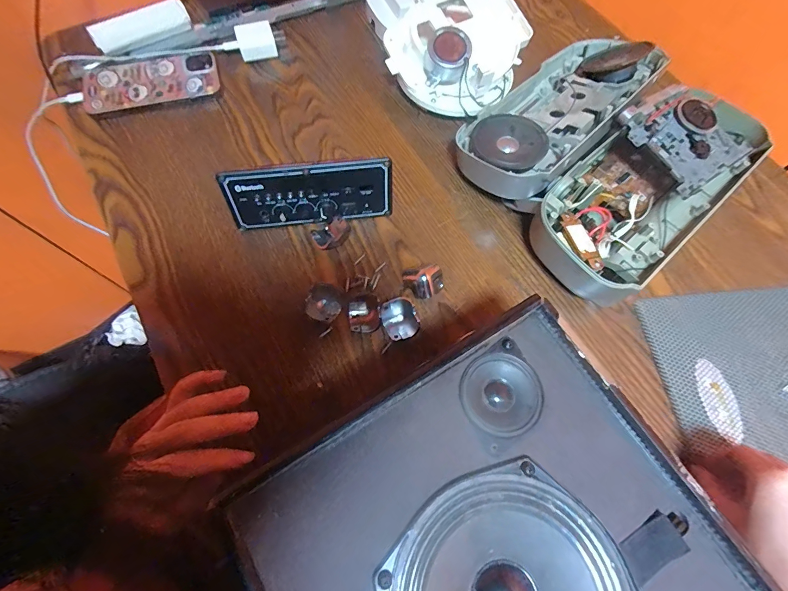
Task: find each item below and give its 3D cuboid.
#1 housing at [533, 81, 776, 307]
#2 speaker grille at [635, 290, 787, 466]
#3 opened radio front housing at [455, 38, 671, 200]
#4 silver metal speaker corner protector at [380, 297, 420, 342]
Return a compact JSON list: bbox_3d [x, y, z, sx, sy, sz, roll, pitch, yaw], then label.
[{"bbox_3d":[0.250,-0.108,0.367,0.265,0.072,0.116,-40,75,-17],"label":"housing"},{"bbox_3d":[0.348,0.085,0.324,0.210,0.008,0.185,-5,68,-5],"label":"speaker grille"},{"bbox_3d":[0.181,-0.202,0.406,0.113,0.062,0.275,42,72,14],"label":"opened radio front housing"},{"bbox_3d":[0.005,0.021,0.327,0.029,0.018,0.034,-25,71,-12],"label":"silver metal speaker corner protector"}]

